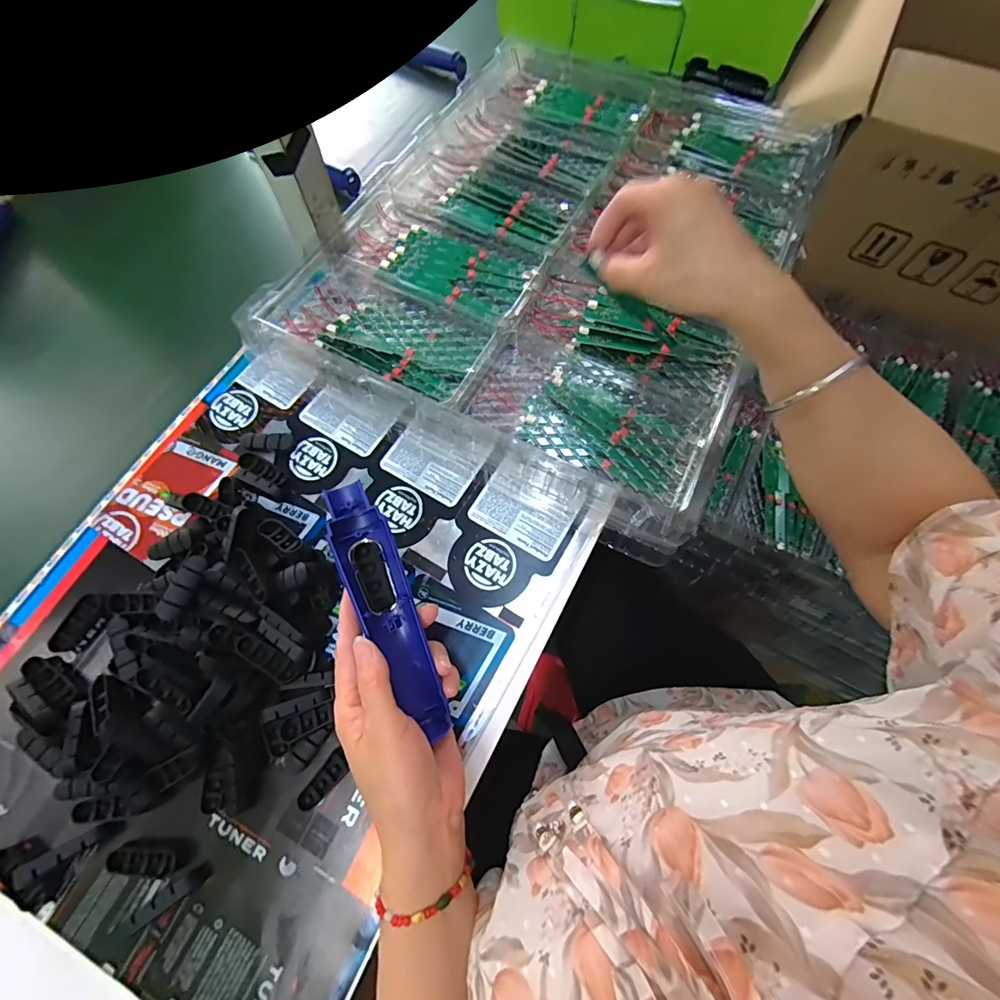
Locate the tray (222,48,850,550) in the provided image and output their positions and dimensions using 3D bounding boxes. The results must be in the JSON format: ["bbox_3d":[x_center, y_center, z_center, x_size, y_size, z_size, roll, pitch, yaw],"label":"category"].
[{"bbox_3d":[0.088,-0.303,0.476,0.435,0.047,0.603,27,73,11],"label":"tray"}]

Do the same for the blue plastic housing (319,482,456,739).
[{"bbox_3d":[-0.074,0.072,0.298,0.034,0.021,0.169,-23,86,-7],"label":"blue plastic housing"}]

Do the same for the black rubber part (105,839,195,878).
[{"bbox_3d":[-0.239,0.246,0.307,0.048,0.015,0.017,2,70,2],"label":"black rubber part"}]

